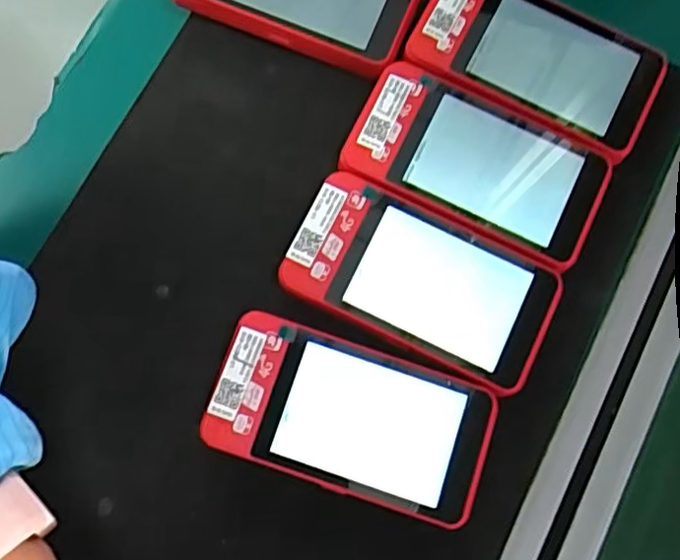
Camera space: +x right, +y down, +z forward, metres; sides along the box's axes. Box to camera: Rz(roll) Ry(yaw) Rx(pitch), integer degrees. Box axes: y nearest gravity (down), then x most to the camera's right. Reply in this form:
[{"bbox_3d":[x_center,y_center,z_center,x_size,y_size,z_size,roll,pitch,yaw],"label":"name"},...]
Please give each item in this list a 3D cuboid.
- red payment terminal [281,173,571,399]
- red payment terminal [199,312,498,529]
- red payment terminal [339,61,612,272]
[{"bbox_3d":[0.036,0.002,0.303,0.120,0.025,0.061,25,78,4],"label":"red payment terminal"},{"bbox_3d":[0.004,0.061,0.292,0.118,0.022,0.061,19,77,2],"label":"red payment terminal"},{"bbox_3d":[0.064,-0.053,0.310,0.119,0.018,0.065,24,77,3],"label":"red payment terminal"}]

